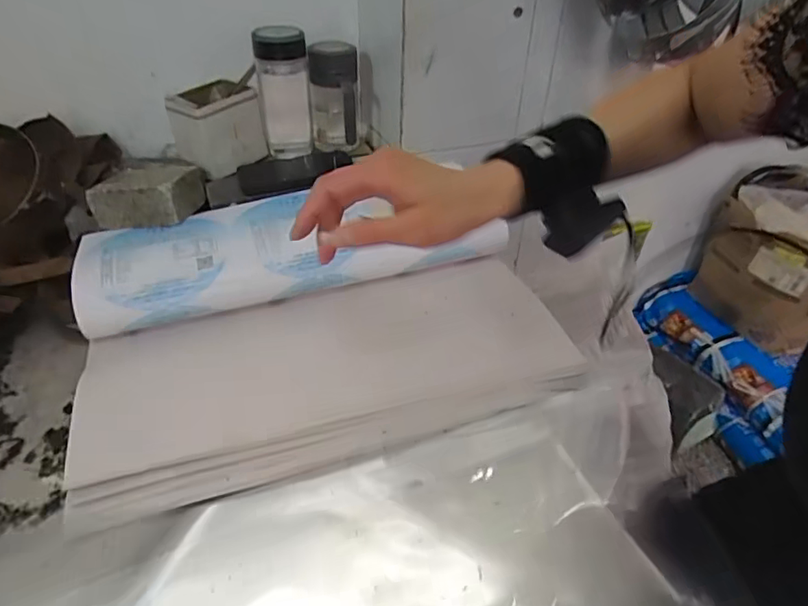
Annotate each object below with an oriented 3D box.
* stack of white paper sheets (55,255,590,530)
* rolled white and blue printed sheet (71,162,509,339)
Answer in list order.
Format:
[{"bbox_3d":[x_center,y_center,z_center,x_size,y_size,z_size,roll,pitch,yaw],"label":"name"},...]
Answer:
[{"bbox_3d":[-0.069,0.053,0.531,0.466,0.022,0.221,-13,39,-15],"label":"stack of white paper sheets"},{"bbox_3d":[-0.119,-0.073,0.648,0.492,0.072,0.142,-13,39,-15],"label":"rolled white and blue printed sheet"}]

